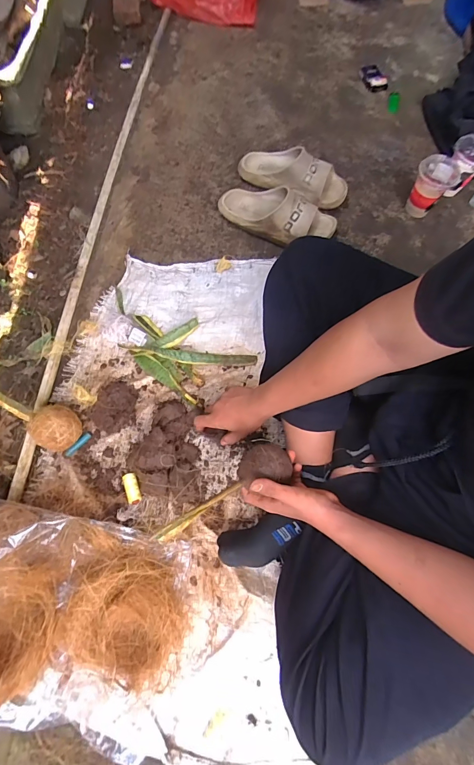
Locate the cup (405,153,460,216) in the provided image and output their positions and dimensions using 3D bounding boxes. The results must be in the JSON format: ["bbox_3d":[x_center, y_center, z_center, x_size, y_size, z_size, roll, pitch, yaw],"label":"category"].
[{"bbox_3d":[0.499,-0.505,0.899,0.094,0.099,0.100,0,71,-1],"label":"cup"}]

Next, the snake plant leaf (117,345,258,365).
[{"bbox_3d":[-0.106,-0.060,0.752,0.292,0.026,0.040,6,71,1],"label":"snake plant leaf"}]

